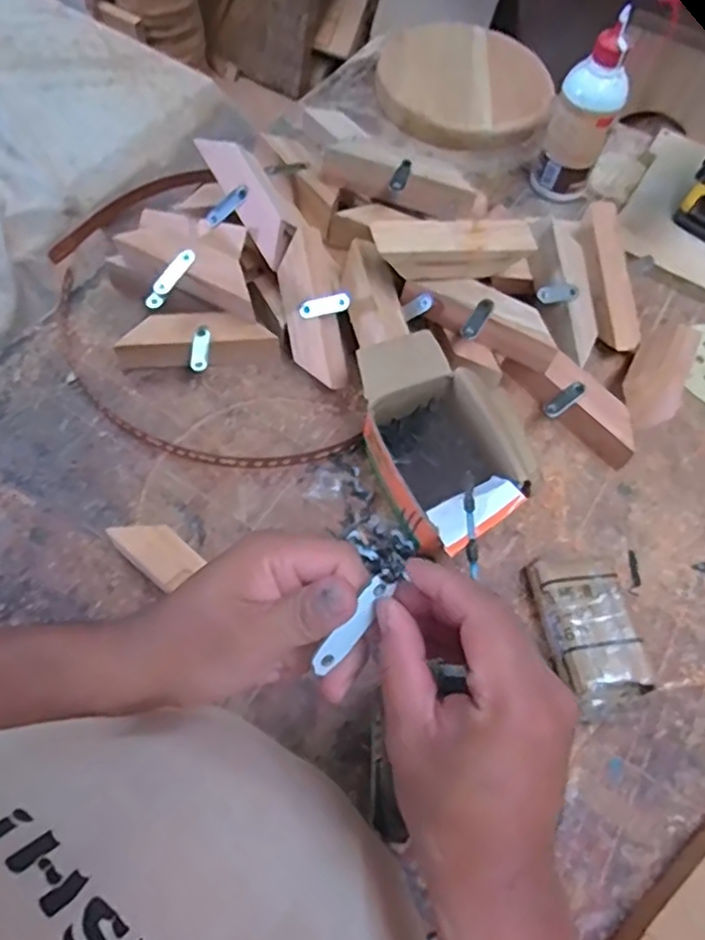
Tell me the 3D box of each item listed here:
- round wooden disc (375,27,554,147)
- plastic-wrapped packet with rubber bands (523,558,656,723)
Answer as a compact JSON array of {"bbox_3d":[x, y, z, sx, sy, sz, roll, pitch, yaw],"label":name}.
[{"bbox_3d":[0.144,-0.530,0.907,0.219,0.029,0.240,2,62,-3],"label":"round wooden disc"},{"bbox_3d":[0.206,0.134,0.570,0.091,0.051,0.137,-8,63,-8],"label":"plastic-wrapped packet with rubber bands"}]

